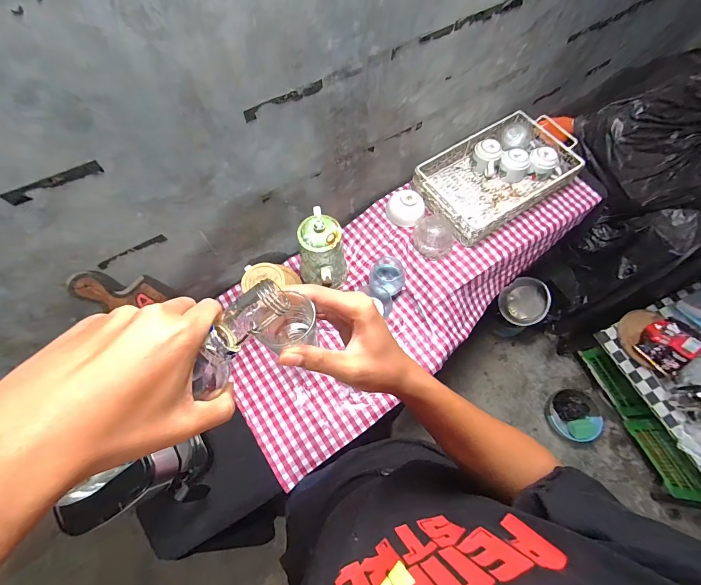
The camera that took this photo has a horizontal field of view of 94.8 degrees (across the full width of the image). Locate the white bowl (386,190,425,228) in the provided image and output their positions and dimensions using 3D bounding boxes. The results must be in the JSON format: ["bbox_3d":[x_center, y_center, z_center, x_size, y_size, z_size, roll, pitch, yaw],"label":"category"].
[{"bbox_3d":[0.155,-0.240,0.903,0.107,0.056,0.092,16,69,7],"label":"white bowl"}]

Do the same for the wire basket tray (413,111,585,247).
[{"bbox_3d":[0.423,-0.348,0.931,0.455,0.072,0.270,-32,71,-12],"label":"wire basket tray"}]

